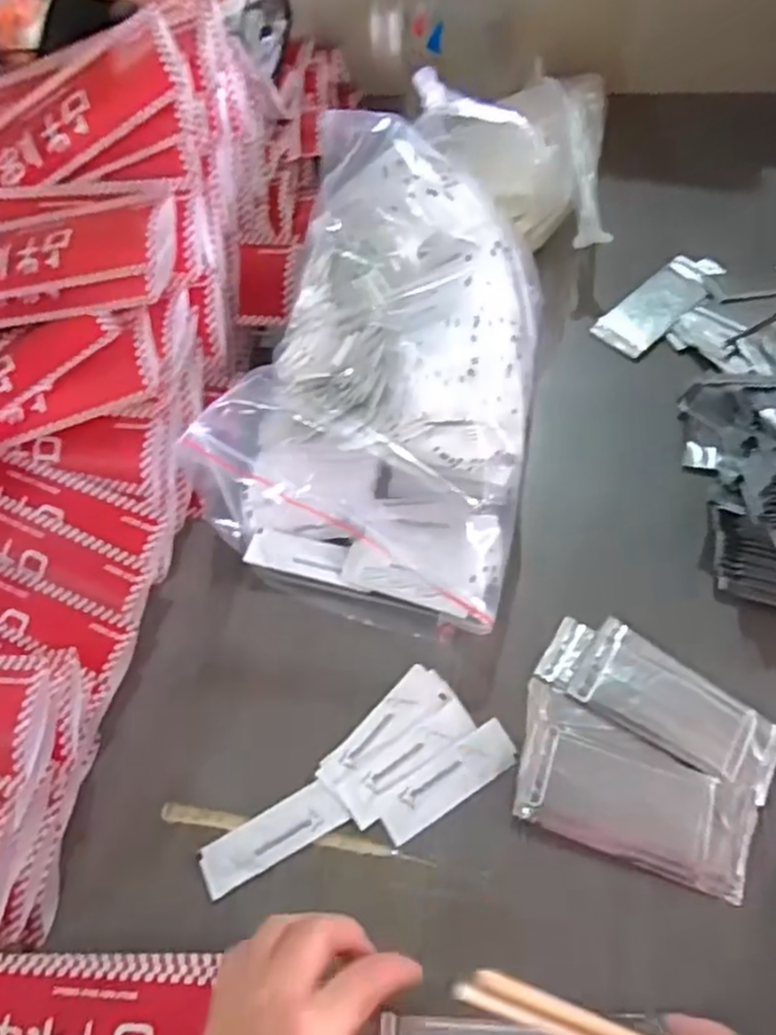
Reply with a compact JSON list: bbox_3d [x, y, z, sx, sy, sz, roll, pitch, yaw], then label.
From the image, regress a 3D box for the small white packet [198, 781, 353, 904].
[{"bbox_3d":[-0.071,0.194,0.432,0.089,0.005,0.030,-29,66,-8],"label":"small white packet"}]

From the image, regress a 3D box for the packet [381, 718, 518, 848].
[{"bbox_3d":[0.038,0.164,0.437,0.092,0.004,0.027,-34,69,-10],"label":"packet"}]

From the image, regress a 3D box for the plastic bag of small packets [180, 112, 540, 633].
[{"bbox_3d":[-0.002,-0.110,0.509,0.227,0.127,0.322,12,64,11],"label":"plastic bag of small packets"}]

